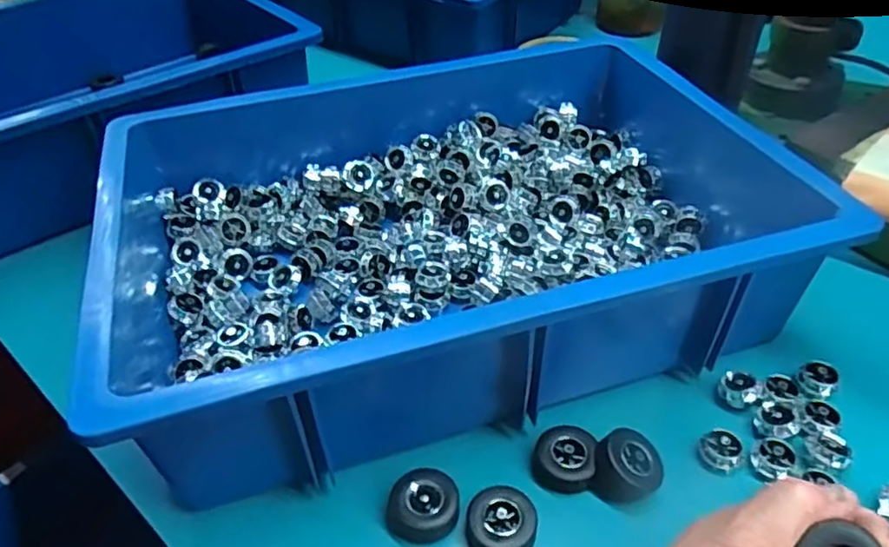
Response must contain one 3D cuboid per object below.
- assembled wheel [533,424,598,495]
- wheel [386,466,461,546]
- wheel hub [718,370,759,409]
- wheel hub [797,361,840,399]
[{"bbox_3d":[0.070,0.108,0.374,0.035,0.014,0.035,-2,43,2],"label":"assembled wheel"},{"bbox_3d":[-0.011,0.128,0.354,0.037,0.018,0.035,-2,43,2],"label":"wheel"},{"bbox_3d":[0.184,0.072,0.403,0.022,0.015,0.018,21,48,25],"label":"wheel hub"},{"bbox_3d":[0.240,0.067,0.411,0.022,0.012,0.020,-2,43,2],"label":"wheel hub"}]

